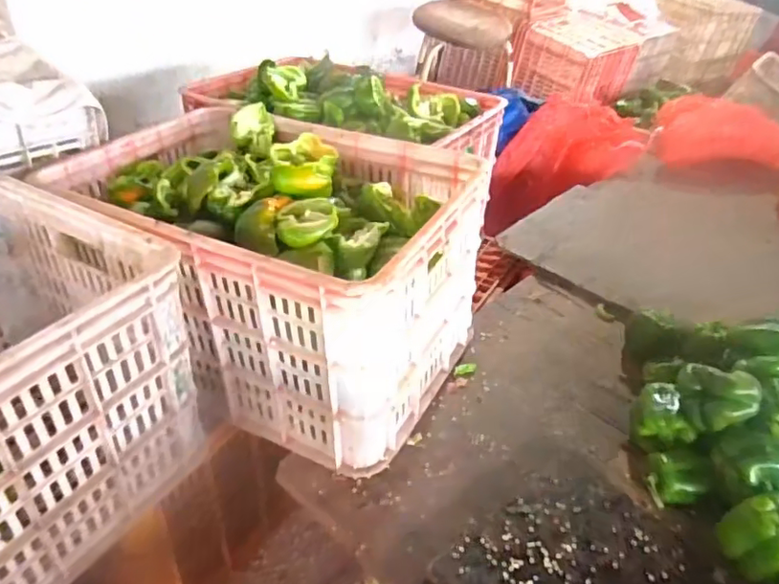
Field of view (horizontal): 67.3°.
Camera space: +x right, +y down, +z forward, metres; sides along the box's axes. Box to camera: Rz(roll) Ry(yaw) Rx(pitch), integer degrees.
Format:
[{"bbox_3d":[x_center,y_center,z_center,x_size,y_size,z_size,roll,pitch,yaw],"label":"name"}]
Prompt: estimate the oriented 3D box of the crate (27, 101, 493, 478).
[{"bbox_3d":[-0.156,-0.056,0.821,0.525,0.284,0.353,23,40,20],"label":"crate"}]

